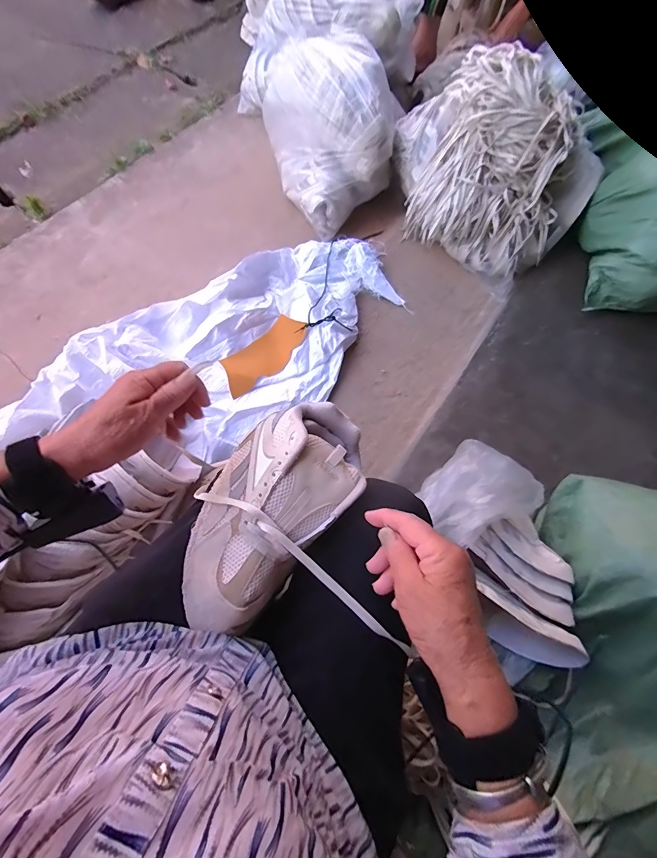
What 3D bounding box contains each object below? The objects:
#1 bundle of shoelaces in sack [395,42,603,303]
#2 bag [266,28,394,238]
[{"bbox_3d":[0.415,-0.672,0.986,0.522,0.315,0.354,34,71,6],"label":"bundle of shoelaces in sack"},{"bbox_3d":[0.023,-0.840,1.067,0.320,0.278,0.465,-15,73,-11],"label":"bag"}]

